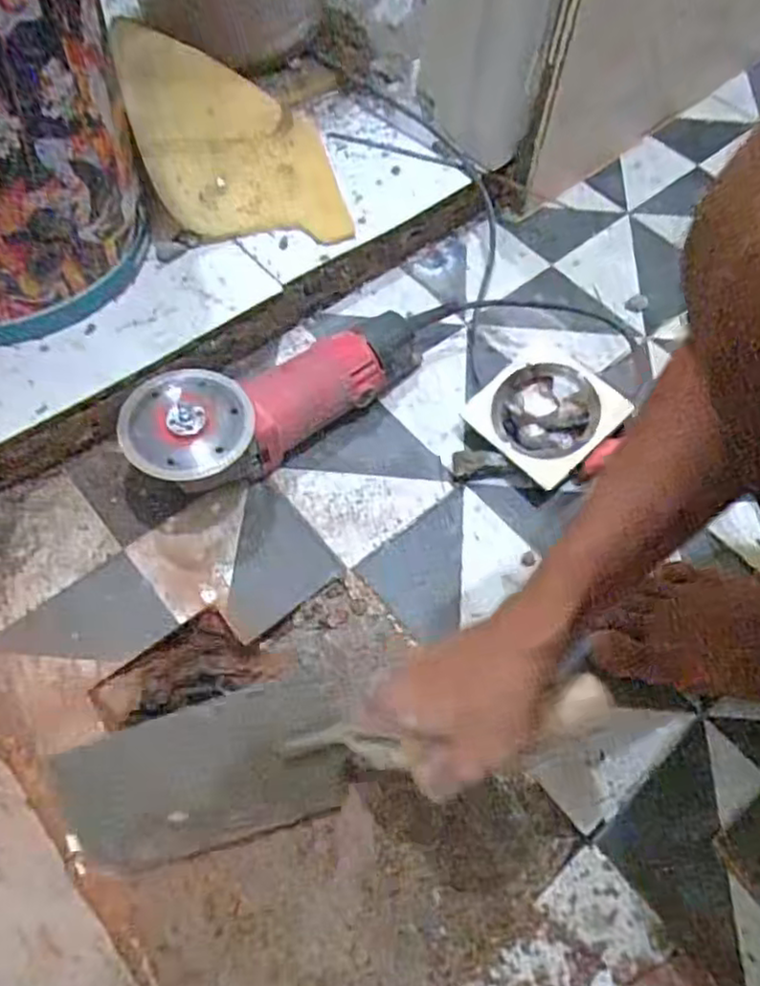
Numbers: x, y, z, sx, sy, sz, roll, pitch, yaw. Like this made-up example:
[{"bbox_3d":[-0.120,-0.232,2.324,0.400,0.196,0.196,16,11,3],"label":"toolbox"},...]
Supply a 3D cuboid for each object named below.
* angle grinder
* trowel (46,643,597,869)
[{"bbox_3d":[-0.058,-0.090,0.567,0.305,0.093,0.092,-36,67,-21],"label":"angle grinder"},{"bbox_3d":[-0.038,0.158,0.454,0.347,0.083,0.103,-16,61,5],"label":"trowel"}]

